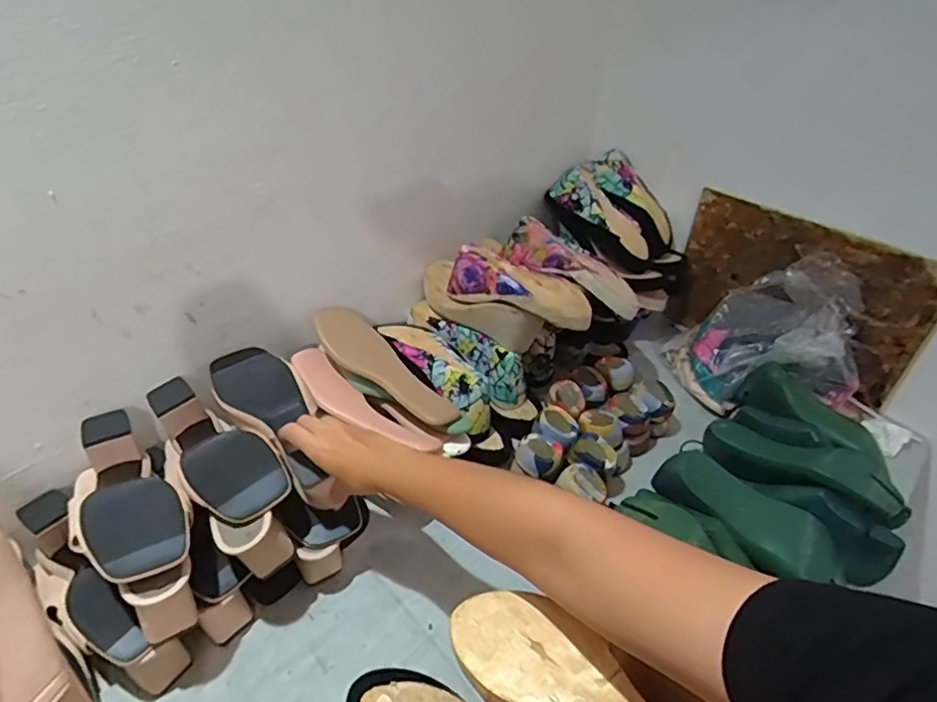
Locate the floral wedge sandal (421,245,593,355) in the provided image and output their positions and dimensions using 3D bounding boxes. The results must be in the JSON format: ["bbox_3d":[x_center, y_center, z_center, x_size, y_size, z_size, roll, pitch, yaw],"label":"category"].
[{"bbox_3d":[0.045,-0.075,0.833,0.279,0.141,0.083,16,38,38],"label":"floral wedge sandal"}]

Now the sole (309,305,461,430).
[{"bbox_3d":[-0.106,0.023,0.753,0.224,0.039,0.073,38,48,14],"label":"sole"}]

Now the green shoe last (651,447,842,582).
[{"bbox_3d":[0.313,0.191,0.648,0.207,0.063,0.069,31,45,13],"label":"green shoe last"}]

